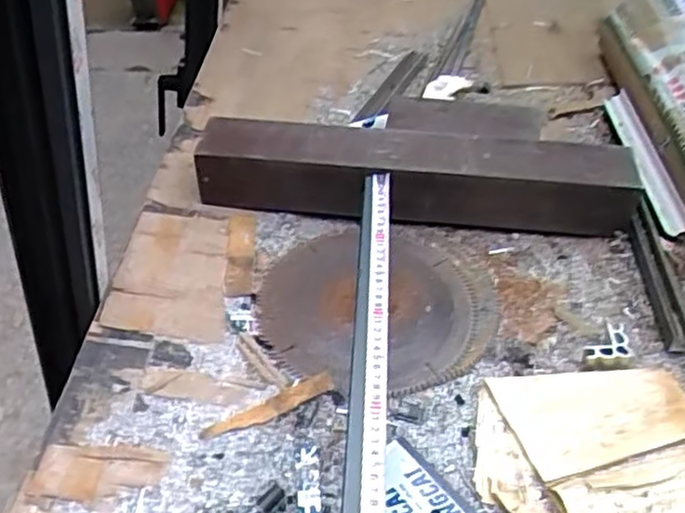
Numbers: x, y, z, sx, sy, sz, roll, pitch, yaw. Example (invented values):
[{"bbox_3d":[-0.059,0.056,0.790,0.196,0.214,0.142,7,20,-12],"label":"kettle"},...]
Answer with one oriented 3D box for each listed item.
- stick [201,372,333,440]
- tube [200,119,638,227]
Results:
[{"bbox_3d":[-0.072,0.149,0.688,0.134,0.005,0.023,-24,48,-21],"label":"stick"},{"bbox_3d":[0.089,-0.104,0.864,0.528,0.099,0.080,2,44,4],"label":"tube"}]

